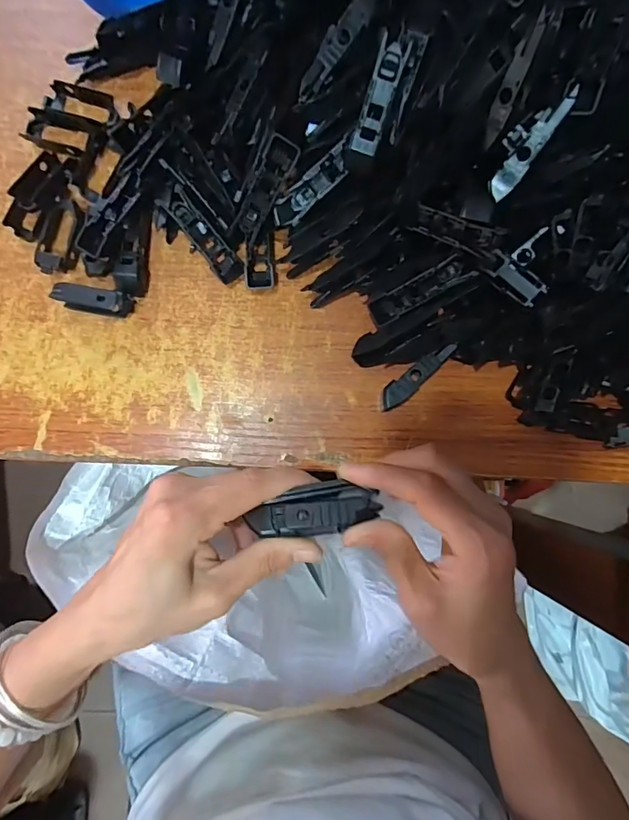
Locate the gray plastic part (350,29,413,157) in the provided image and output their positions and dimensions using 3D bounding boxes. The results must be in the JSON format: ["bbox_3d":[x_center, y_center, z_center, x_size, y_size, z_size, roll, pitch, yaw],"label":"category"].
[{"bbox_3d":[0.036,-0.172,0.251,0.016,0.005,0.056,18,109,0],"label":"gray plastic part"}]

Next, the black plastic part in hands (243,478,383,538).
[{"bbox_3d":[-0.001,0.049,0.222,0.062,0.008,0.024,-10,87,0],"label":"black plastic part in hands"}]

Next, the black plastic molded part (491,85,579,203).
[{"bbox_3d":[0.118,-0.150,0.256,0.019,0.007,0.062,35,110,1],"label":"black plastic molded part"}]

